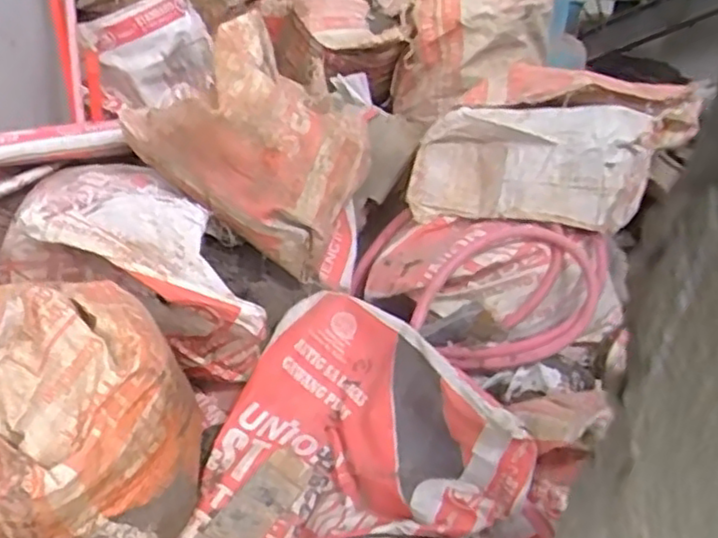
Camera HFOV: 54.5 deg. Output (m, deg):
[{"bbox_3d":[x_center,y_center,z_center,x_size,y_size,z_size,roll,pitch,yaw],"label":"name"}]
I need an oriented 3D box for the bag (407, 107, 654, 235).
[{"bbox_3d":[0.235,-0.152,1.025,0.347,0.154,0.117,3,24,27],"label":"bag"}]

